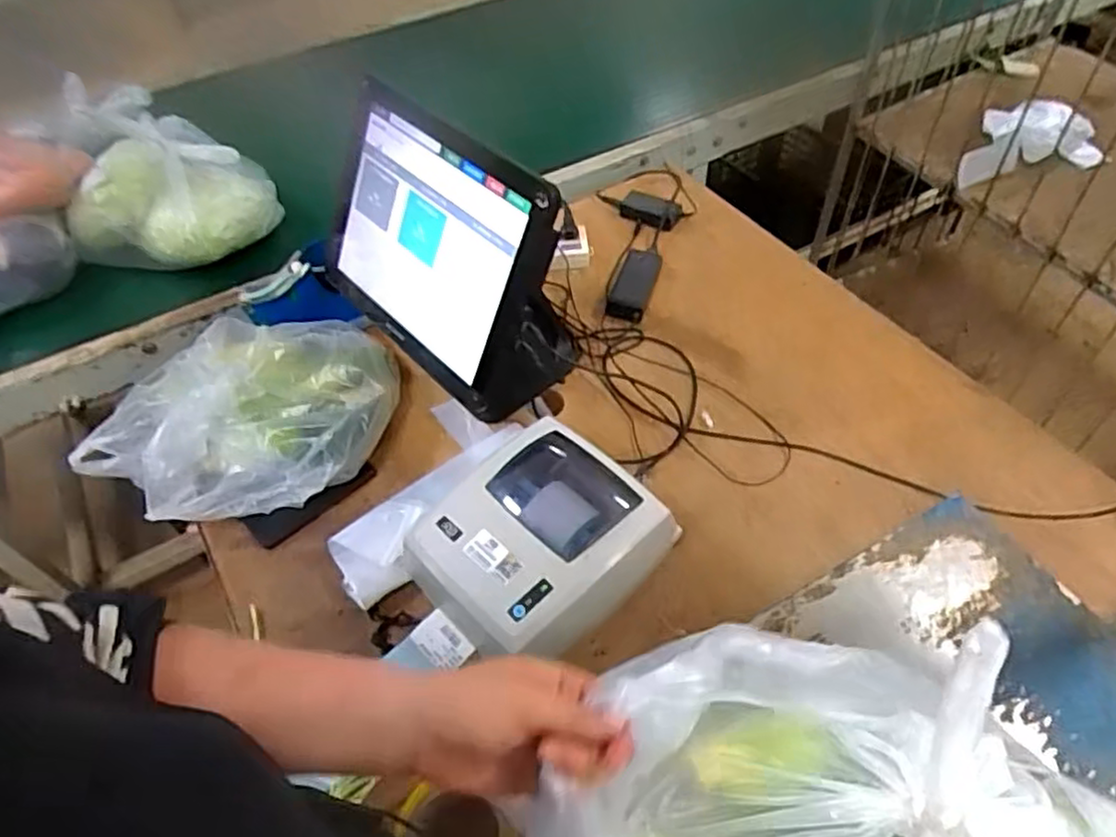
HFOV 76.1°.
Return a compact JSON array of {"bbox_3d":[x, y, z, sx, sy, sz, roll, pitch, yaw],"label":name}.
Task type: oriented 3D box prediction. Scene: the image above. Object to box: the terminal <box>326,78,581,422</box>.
[{"bbox_3d":[-0.139,-0.166,0.899,0.141,0.352,0.358,-36,58,-23],"label":"terminal"}]

